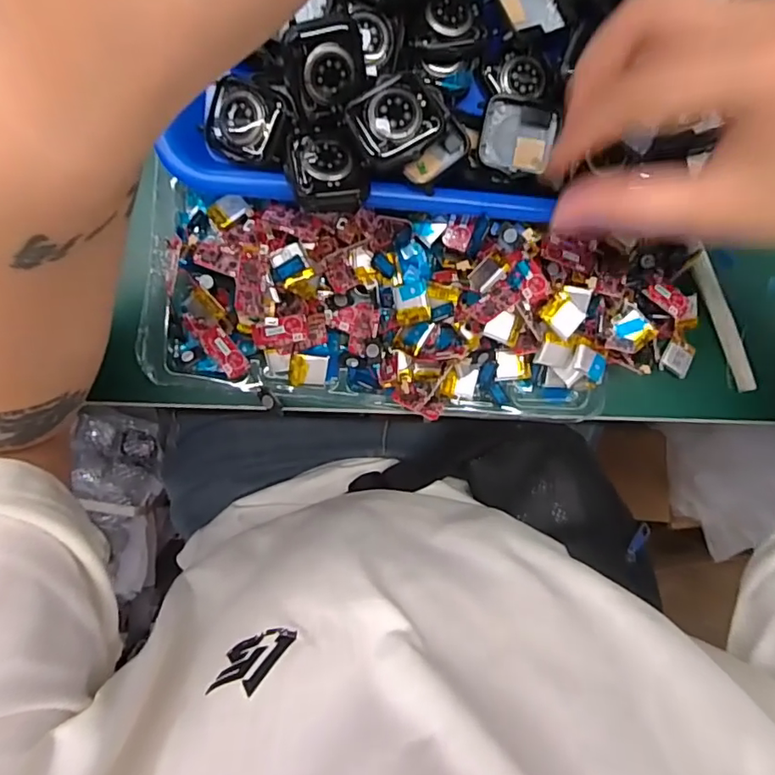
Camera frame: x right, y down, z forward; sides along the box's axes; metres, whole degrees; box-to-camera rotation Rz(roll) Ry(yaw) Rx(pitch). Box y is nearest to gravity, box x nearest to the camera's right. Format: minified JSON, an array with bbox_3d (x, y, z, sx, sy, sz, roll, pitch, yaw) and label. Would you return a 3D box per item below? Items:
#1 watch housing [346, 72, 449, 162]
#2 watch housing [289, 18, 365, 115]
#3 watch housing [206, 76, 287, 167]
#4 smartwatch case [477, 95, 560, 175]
[{"bbox_3d":[0.005,-0.126,0.252,0.042,0.011,0.034,-34,97,-3],"label":"watch housing"},{"bbox_3d":[-0.027,-0.148,0.250,0.034,0.012,0.036,-15,132,-6],"label":"watch housing"},{"bbox_3d":[-0.069,-0.128,0.262,0.040,0.015,0.036,16,92,-8],"label":"watch housing"},{"bbox_3d":[0.066,-0.130,0.278,0.039,0.010,0.033,2,94,-7],"label":"smartwatch case"}]

